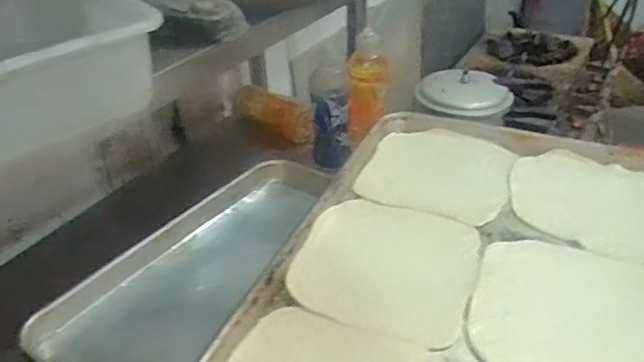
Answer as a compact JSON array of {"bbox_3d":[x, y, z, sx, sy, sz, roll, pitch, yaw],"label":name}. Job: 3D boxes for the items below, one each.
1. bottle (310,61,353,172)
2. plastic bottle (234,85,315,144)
[{"bbox_3d":[0.016,-0.105,0.993,0.066,0.191,0.058,-3,33,0],"label":"bottle"},{"bbox_3d":[-0.103,-0.137,1.143,0.219,0.061,0.067,27,43,37],"label":"plastic bottle"}]

